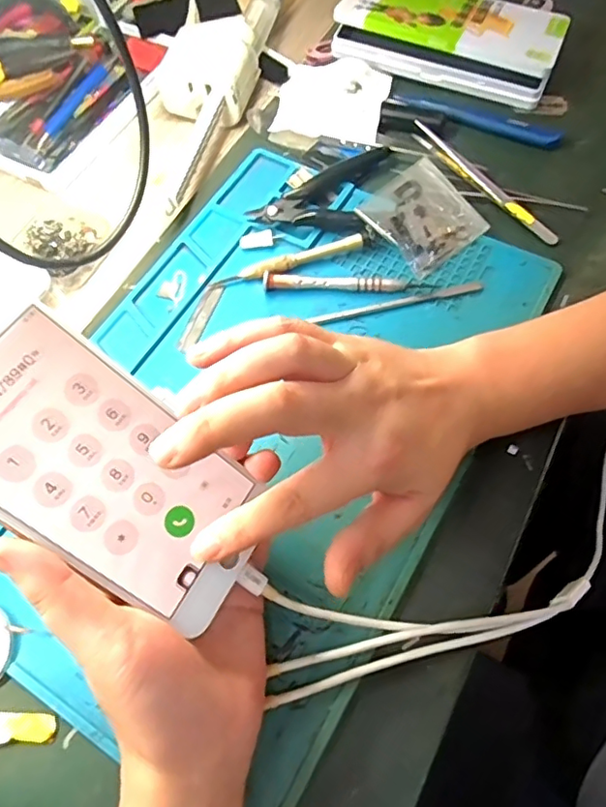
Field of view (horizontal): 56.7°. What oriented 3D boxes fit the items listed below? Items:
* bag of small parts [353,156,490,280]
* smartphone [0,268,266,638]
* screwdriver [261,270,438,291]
[{"bbox_3d":[0.080,-0.136,0.399,0.065,0.021,0.082,-39,69,-15],"label":"bag of small parts"},{"bbox_3d":[-0.087,0.023,0.230,0.157,0.005,0.074,42,61,-18],"label":"smartphone"},{"bbox_3d":[0.030,-0.082,0.376,0.112,0.010,0.014,1,65,4],"label":"screwdriver"}]

